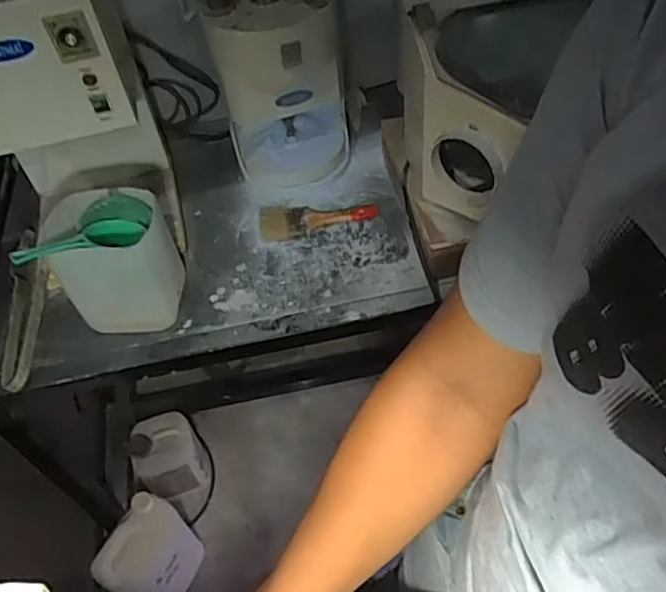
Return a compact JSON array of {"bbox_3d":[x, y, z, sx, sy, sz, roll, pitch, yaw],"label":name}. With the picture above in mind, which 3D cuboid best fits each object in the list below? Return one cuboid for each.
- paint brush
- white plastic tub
[{"bbox_3d":[-0.024,-0.139,1.062,0.201,0.020,0.074,-10,50,-2],"label":"paint brush"},{"bbox_3d":[-0.325,-0.045,0.918,0.180,0.174,0.128,-6,50,1],"label":"white plastic tub"}]

